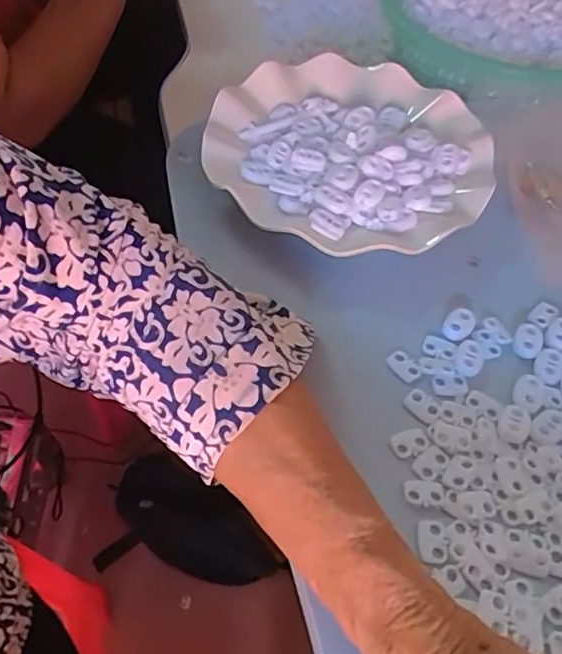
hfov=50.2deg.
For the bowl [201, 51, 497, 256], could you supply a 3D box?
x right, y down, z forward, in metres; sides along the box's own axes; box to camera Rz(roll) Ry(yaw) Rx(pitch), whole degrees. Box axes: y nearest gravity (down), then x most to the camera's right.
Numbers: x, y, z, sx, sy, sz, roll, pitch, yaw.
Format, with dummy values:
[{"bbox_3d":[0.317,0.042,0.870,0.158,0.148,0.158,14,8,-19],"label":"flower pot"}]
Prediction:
[{"bbox_3d":[0.043,-0.114,0.394,0.181,0.027,0.181,1,54,-1],"label":"bowl"}]

